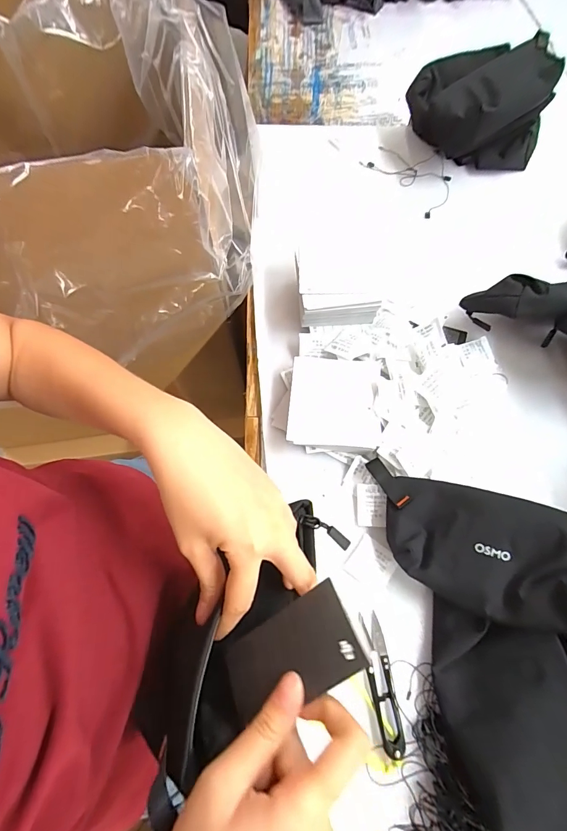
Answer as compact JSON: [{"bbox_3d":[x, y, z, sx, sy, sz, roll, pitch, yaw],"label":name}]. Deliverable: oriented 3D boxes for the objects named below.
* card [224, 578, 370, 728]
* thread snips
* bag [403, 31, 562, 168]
[{"bbox_3d":[0.002,0.142,0.218,0.089,0.007,0.048,-37,43,11],"label":"card"},{"bbox_3d":[0.084,0.229,0.317,0.021,0.008,0.102,-8,67,-1],"label":"thread snips"},{"bbox_3d":[0.309,-0.497,0.587,0.176,0.108,0.179,-9,67,-2],"label":"bag"}]

